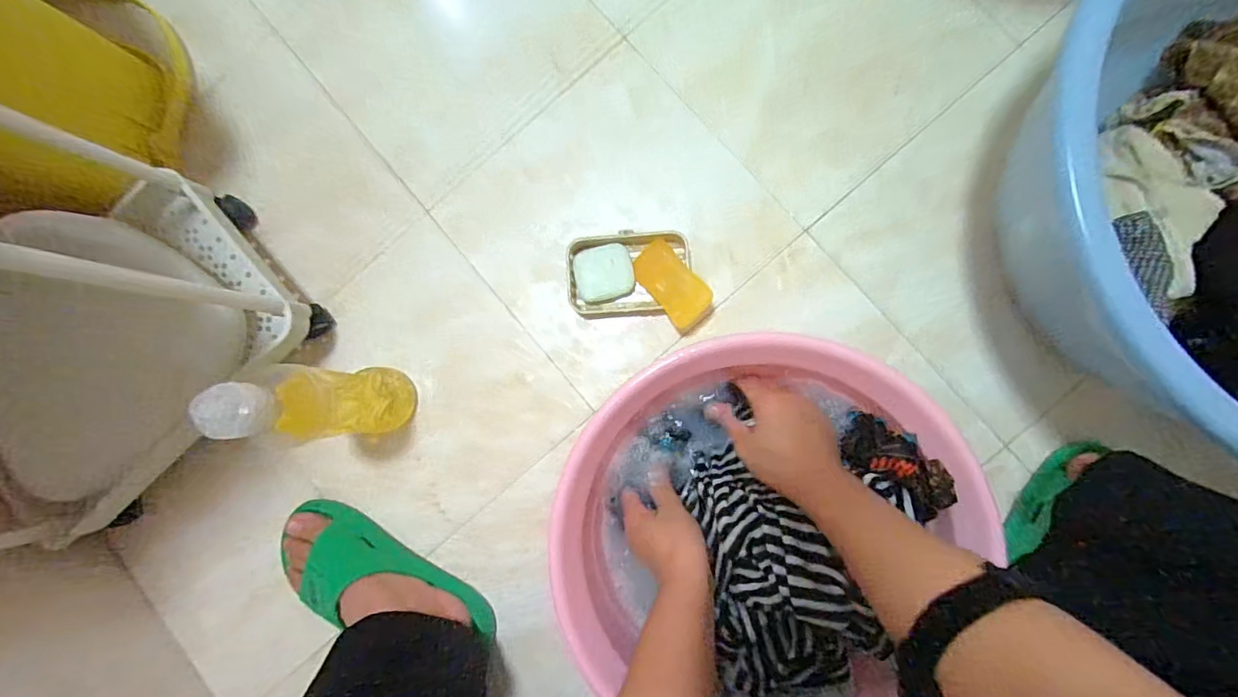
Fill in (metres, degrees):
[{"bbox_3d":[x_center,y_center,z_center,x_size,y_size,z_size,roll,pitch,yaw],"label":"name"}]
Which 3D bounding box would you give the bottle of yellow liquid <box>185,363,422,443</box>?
[{"bbox_3d":[-0.272,0.053,0.475,0.057,0.236,0.074,-8,87,5],"label":"bottle of yellow liquid"}]

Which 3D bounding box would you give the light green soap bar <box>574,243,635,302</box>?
[{"bbox_3d":[-0.016,-0.081,0.568,0.062,0.028,0.055,-11,87,5],"label":"light green soap bar"}]

